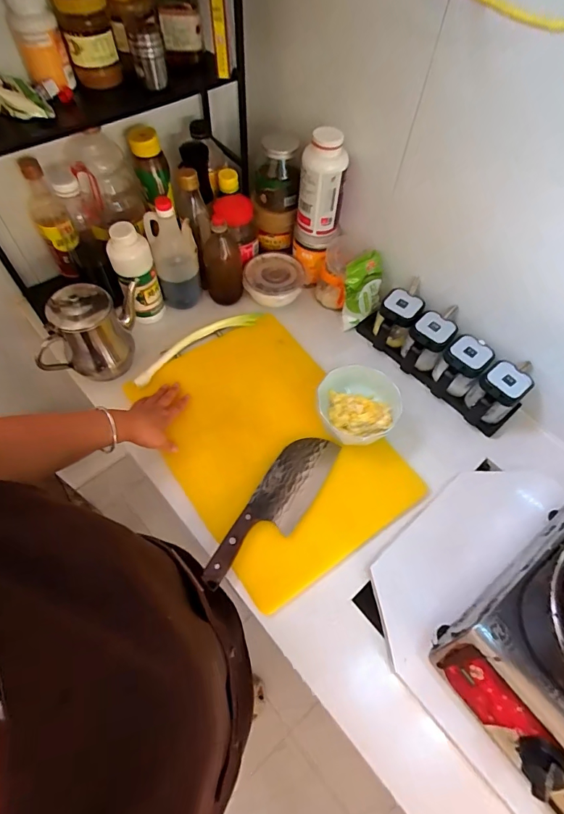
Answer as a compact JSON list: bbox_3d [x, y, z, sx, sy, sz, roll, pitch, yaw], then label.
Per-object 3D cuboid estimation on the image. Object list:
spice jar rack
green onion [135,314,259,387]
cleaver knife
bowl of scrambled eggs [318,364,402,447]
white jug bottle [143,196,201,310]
[{"bbox_3d":[0.297,-0.097,0.792,0.117,0.091,0.325,-36,67,-21],"label":"spice jar rack"},{"bbox_3d":[-0.166,-0.122,0.817,0.279,0.027,0.052,-33,67,-20],"label":"green onion"},{"bbox_3d":[-0.009,0.157,0.657,0.084,0.026,0.289,29,63,14],"label":"cleaver knife"},{"bbox_3d":[0.139,0.004,0.730,0.128,0.081,0.133,1,60,-2],"label":"bowl of scrambled eggs"},{"bbox_3d":[-0.199,-0.275,0.793,0.082,0.207,0.081,-15,62,-11],"label":"white jug bottle"}]

